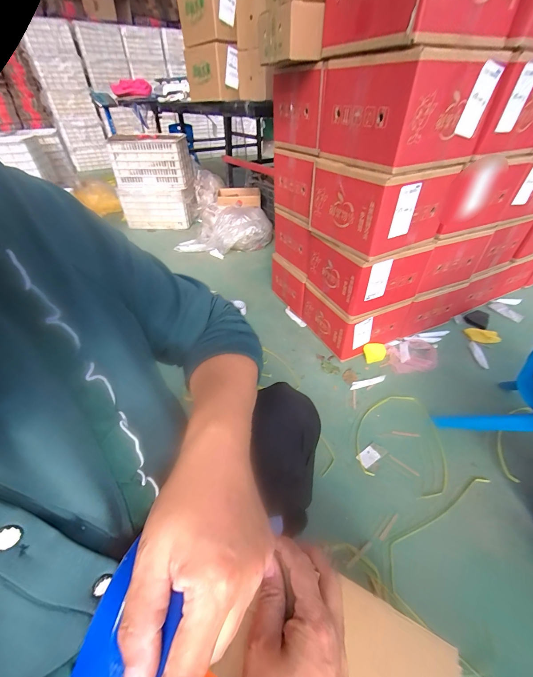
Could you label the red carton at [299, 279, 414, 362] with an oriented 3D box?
[{"bbox_3d":[0.339,-0.105,1.113,0.280,0.199,0.293,-18,45,-18],"label":"red carton"}]

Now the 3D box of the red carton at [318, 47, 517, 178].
[{"bbox_3d":[0.330,-0.556,0.683,0.271,0.195,0.311,-18,45,-18],"label":"red carton"}]

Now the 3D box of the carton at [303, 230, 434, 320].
[{"bbox_3d":[0.342,-0.262,0.977,0.276,0.200,0.288,-18,45,-18],"label":"carton"}]

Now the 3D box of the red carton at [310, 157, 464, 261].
[{"bbox_3d":[0.325,-0.417,0.837,0.268,0.196,0.296,-21,46,-20],"label":"red carton"}]

